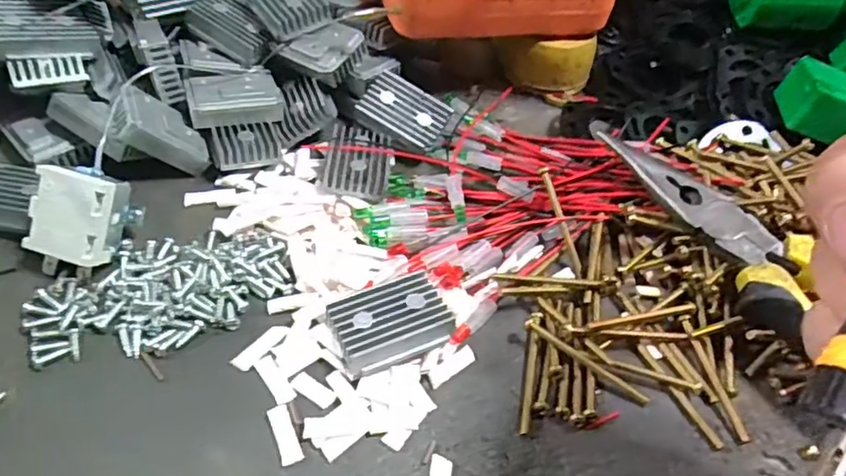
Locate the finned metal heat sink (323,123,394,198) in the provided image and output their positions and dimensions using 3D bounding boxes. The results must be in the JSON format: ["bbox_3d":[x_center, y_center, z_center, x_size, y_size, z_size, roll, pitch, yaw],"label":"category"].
[{"bbox_3d":[-0.031,-0.041,0.308,0.030,0.011,0.047,7,51,0],"label":"finned metal heat sink"}]

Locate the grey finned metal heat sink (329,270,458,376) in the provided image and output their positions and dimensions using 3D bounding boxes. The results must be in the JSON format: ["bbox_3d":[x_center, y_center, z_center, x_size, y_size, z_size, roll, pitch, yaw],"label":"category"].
[{"bbox_3d":[-0.013,0.035,0.248,0.046,0.015,0.033,-20,56,-20],"label":"grey finned metal heat sink"}]

